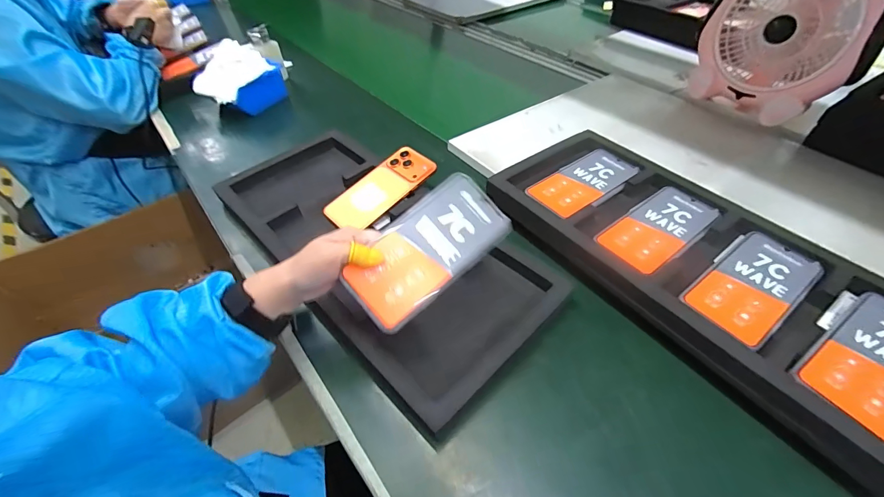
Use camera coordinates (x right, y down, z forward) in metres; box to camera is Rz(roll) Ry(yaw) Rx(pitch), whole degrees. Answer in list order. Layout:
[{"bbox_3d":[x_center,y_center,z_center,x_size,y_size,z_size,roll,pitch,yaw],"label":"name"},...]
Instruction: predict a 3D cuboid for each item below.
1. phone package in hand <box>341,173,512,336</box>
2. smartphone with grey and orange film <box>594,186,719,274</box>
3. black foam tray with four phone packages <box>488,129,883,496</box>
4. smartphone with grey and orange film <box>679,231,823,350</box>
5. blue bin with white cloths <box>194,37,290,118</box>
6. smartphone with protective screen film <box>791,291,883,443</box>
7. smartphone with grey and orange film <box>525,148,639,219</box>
[{"bbox_3d":[-0.013,0.000,0.365,0.168,0.008,0.081,-39,84,-17],"label":"phone package in hand"},{"bbox_3d":[0.267,-0.028,0.462,0.162,0.007,0.077,-30,54,-25],"label":"smartphone with grey and orange film"},{"bbox_3d":[0.289,0.017,0.445,0.238,0.055,0.485,-31,55,-26],"label":"black foam tray with four phone packages"},{"bbox_3d":[0.333,0.036,0.403,0.165,0.007,0.079,-28,53,-24],"label":"smartphone with grey and orange film"},{"bbox_3d":[-0.410,-0.340,0.763,0.117,0.098,0.143,25,52,21],"label":"blue bin with white cloths"},{"bbox_3d":[0.396,0.097,0.344,0.161,0.008,0.083,-26,53,-23],"label":"smartphone with protective screen film"},{"bbox_3d":[0.198,-0.094,0.521,0.172,0.008,0.080,-27,53,-23],"label":"smartphone with grey and orange film"}]

